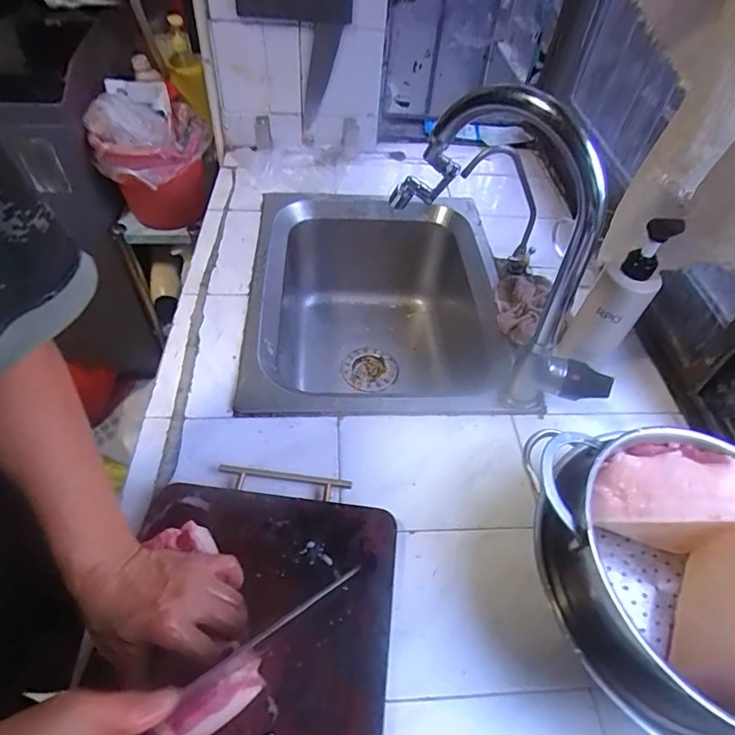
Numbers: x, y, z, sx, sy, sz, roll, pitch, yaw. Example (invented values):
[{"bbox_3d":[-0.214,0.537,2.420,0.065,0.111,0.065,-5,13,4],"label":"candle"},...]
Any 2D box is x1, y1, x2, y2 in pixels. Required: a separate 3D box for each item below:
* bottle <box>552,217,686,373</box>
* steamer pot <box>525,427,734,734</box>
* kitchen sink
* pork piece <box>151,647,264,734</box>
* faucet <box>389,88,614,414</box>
[{"bbox_3d":[0.317,-0.084,0.623,0.067,0.209,0.065,29,54,18],"label":"bottle"},{"bbox_3d":[0.305,0.202,0.442,0.255,0.125,0.268,2,51,-3],"label":"steamer pot"},{"bbox_3d":[0.013,-0.060,0.835,0.396,0.230,0.472,0,51,-5],"label":"kitchen sink"},{"bbox_3d":[-0.118,0.259,0.373,0.081,0.061,0.029,-30,59,-26],"label":"pork piece"},{"bbox_3d":[0.160,-0.123,0.550,0.322,0.345,0.074,38,57,24],"label":"faucet"}]

